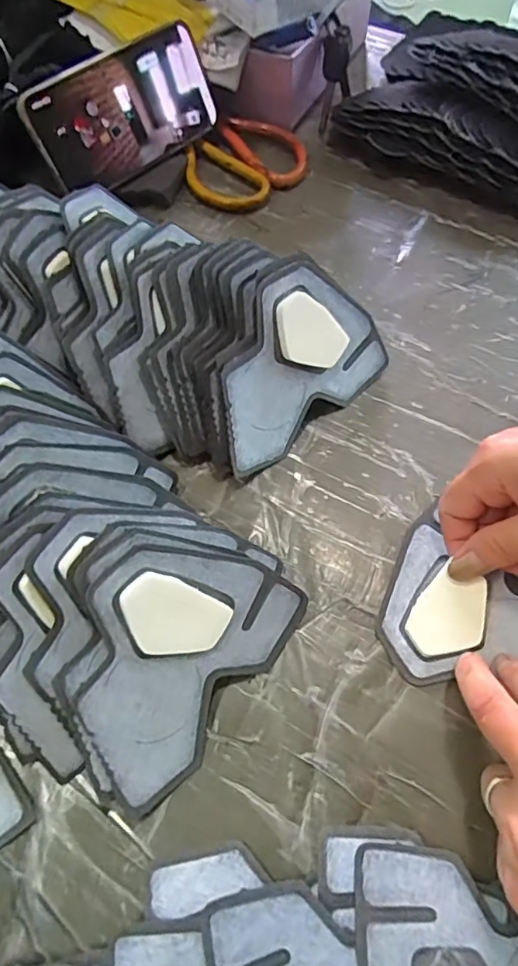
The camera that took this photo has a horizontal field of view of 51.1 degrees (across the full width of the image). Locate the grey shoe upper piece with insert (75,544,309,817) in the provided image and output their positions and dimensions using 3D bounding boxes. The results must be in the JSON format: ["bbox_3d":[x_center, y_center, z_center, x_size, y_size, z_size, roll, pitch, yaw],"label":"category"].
[{"bbox_3d":[-0.045,0.082,0.265,0.100,0.011,0.125,43,76,-19],"label":"grey shoe upper piece with insert"}]

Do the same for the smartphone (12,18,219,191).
[{"bbox_3d":[-0.103,-0.288,0.420,0.153,0.072,0.008,-40,43,-17],"label":"smartphone"}]

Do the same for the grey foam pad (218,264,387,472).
[{"bbox_3d":[0.022,-0.071,0.322,0.122,0.094,0.008,-38,38,-14],"label":"grey foam pad"}]

